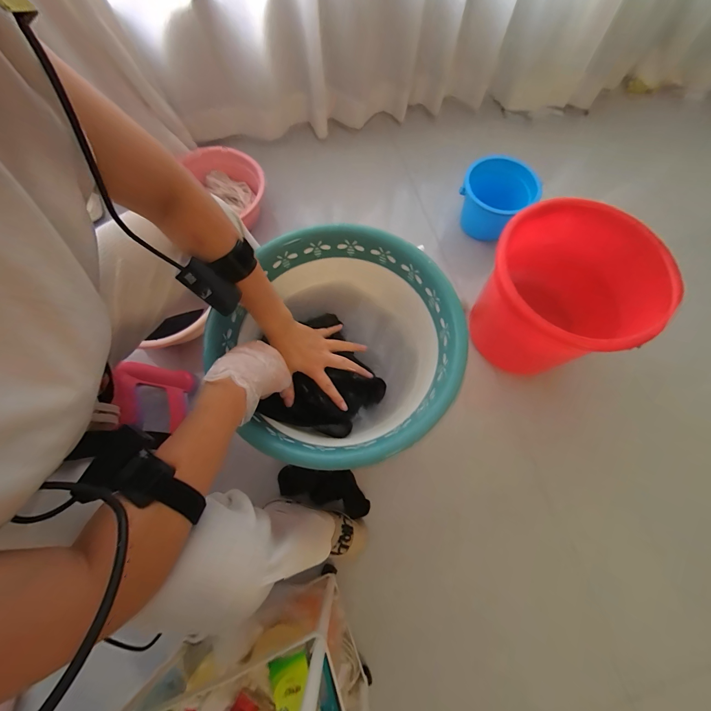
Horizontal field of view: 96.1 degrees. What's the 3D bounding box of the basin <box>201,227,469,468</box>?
[{"bbox_3d":[-0.024,-0.010,0.525,0.346,0.147,0.365,0,71,0],"label":"basin"}]

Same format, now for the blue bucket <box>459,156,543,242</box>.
[{"bbox_3d":[0.401,-0.457,0.942,0.168,0.147,0.194,42,75,13],"label":"blue bucket"}]

